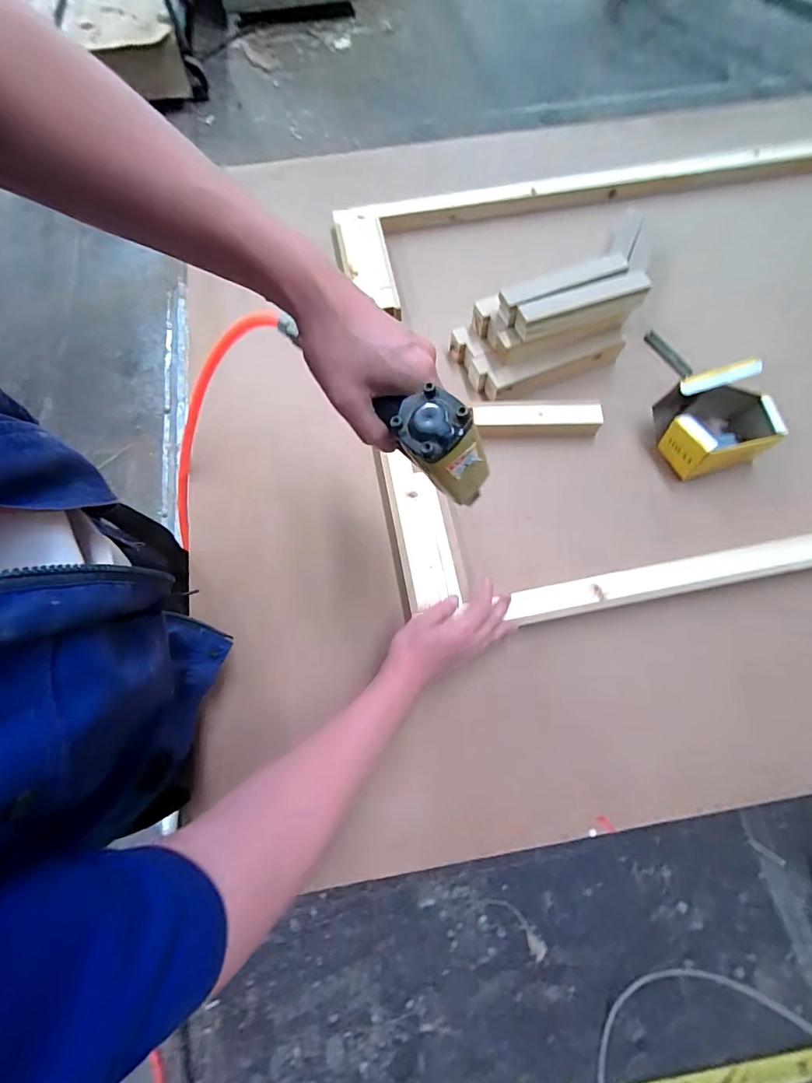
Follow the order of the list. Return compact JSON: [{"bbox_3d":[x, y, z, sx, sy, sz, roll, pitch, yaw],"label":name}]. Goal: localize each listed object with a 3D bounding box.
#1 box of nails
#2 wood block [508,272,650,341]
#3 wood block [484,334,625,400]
[{"bbox_3d":[0.430,-0.162,0.595,0.138,0.097,0.112,-14,71,-4],"label":"box of nails"},{"bbox_3d":[0.242,-0.326,0.606,0.188,0.038,0.039,-15,71,-4],"label":"wood block"},{"bbox_3d":[0.226,-0.264,0.658,0.218,0.038,0.028,-18,71,-5],"label":"wood block"}]

